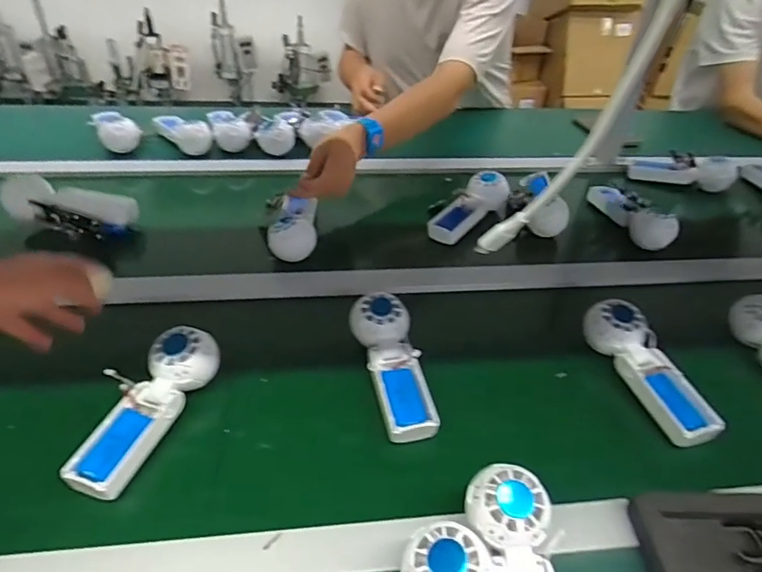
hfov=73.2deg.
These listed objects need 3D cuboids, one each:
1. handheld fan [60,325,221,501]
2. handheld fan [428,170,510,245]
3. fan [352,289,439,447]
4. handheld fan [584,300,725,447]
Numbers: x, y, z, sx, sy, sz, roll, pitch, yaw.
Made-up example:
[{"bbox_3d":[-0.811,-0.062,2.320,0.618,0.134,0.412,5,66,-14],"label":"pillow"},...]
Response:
[{"bbox_3d":[-0.227,0.115,0.493,0.061,0.039,0.170,16,52,15],"label":"handheld fan"},{"bbox_3d":[0.140,-0.124,0.817,0.064,0.063,0.171,29,46,29],"label":"handheld fan"},{"bbox_3d":[0.014,0.082,0.545,0.061,0.033,0.171,-8,54,-15],"label":"fan"},{"bbox_3d":[0.291,0.084,0.553,0.056,0.047,0.170,-10,41,-15],"label":"handheld fan"}]

